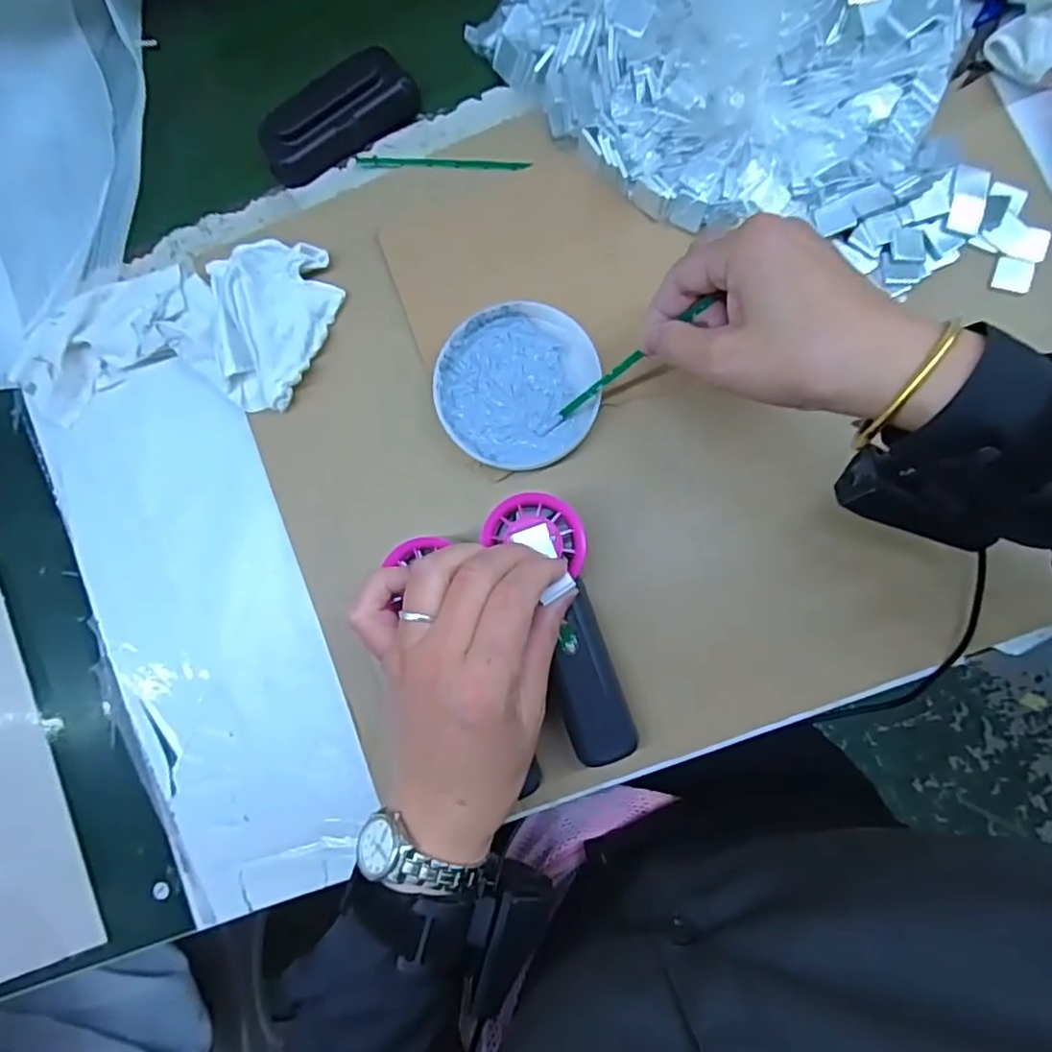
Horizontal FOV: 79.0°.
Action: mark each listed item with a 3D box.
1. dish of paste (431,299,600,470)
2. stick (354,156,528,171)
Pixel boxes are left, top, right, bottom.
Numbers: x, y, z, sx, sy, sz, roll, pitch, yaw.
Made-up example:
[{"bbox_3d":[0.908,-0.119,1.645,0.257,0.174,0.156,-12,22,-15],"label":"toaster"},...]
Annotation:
[{"bbox_3d":[-0.005,-0.086,0.396,0.097,0.018,0.099,0,86,6],"label":"dish of paste"},{"bbox_3d":[-0.057,-0.240,0.423,0.118,0.006,0.010,7,87,6],"label":"stick"}]

